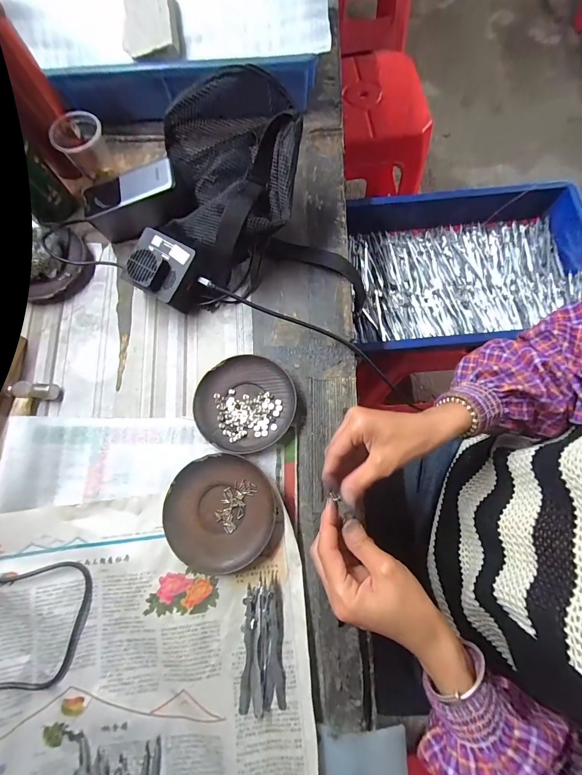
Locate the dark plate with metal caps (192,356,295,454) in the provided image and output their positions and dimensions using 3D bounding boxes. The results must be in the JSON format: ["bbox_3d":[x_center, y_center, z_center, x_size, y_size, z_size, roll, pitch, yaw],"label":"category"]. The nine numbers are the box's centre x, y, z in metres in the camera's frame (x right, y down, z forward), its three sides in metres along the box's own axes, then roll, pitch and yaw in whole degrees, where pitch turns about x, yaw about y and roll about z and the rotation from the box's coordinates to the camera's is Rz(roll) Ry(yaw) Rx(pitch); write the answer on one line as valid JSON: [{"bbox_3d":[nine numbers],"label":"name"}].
[{"bbox_3d":[-0.054,0.018,0.381,0.110,0.017,0.114,-1,73,2],"label":"dark plate with metal caps"}]

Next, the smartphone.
[{"bbox_3d":[-0.213,-0.257,0.419,0.133,0.013,0.055,-11,72,13],"label":"smartphone"}]

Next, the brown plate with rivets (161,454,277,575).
[{"bbox_3d":[-0.077,0.133,0.347,0.116,0.014,0.113,-1,73,2],"label":"brown plate with rivets"}]

